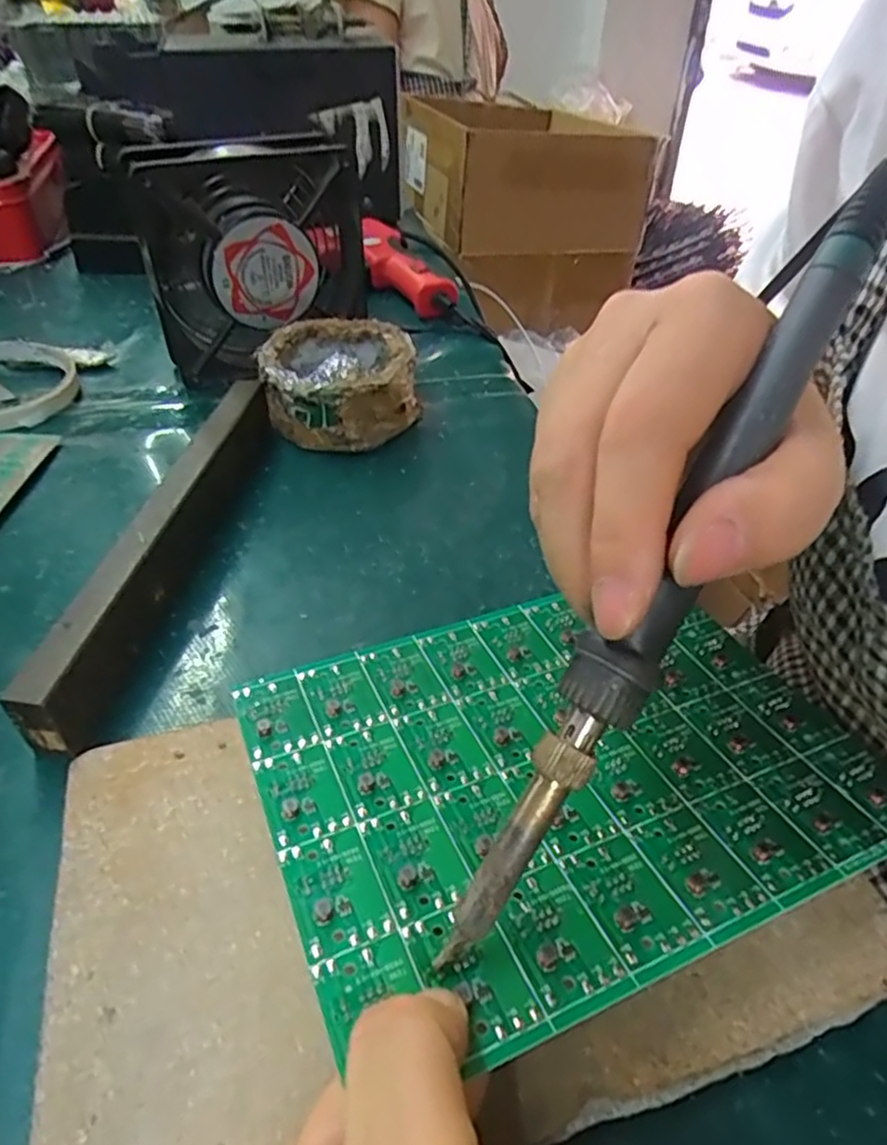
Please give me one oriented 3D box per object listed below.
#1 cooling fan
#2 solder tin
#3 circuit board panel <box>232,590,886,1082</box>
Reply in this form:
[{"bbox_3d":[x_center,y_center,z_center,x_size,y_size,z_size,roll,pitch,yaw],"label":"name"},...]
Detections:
[{"bbox_3d":[-0.113,-0.185,0.417,0.123,0.121,0.051,-22,46,-24],"label":"cooling fan"},{"bbox_3d":[-0.057,-0.106,0.390,0.081,0.045,0.085,1,41,-1],"label":"solder tin"},{"bbox_3d":[0.034,0.052,0.202,0.163,0.004,0.123,-14,39,-20],"label":"circuit board panel"}]

